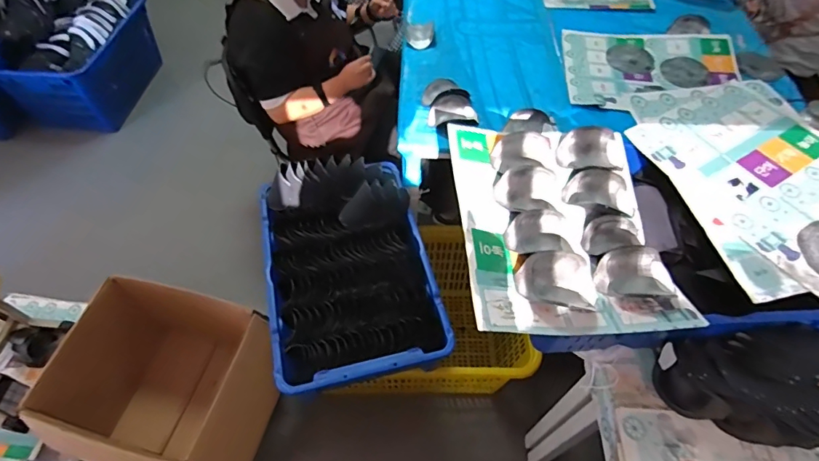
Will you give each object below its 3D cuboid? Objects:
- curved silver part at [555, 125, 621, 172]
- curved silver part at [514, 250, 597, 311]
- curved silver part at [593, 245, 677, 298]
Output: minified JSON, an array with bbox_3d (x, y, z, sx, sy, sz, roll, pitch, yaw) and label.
[{"bbox_3d":[0.387,-0.171,0.977,0.134,0.041,0.098,-2,55,-2],"label":"curved silver part"},{"bbox_3d":[0.254,0.089,0.772,0.144,0.052,0.102,9,55,-7],"label":"curved silver part"},{"bbox_3d":[0.402,0.076,0.813,0.138,0.036,0.100,8,55,4],"label":"curved silver part"}]

